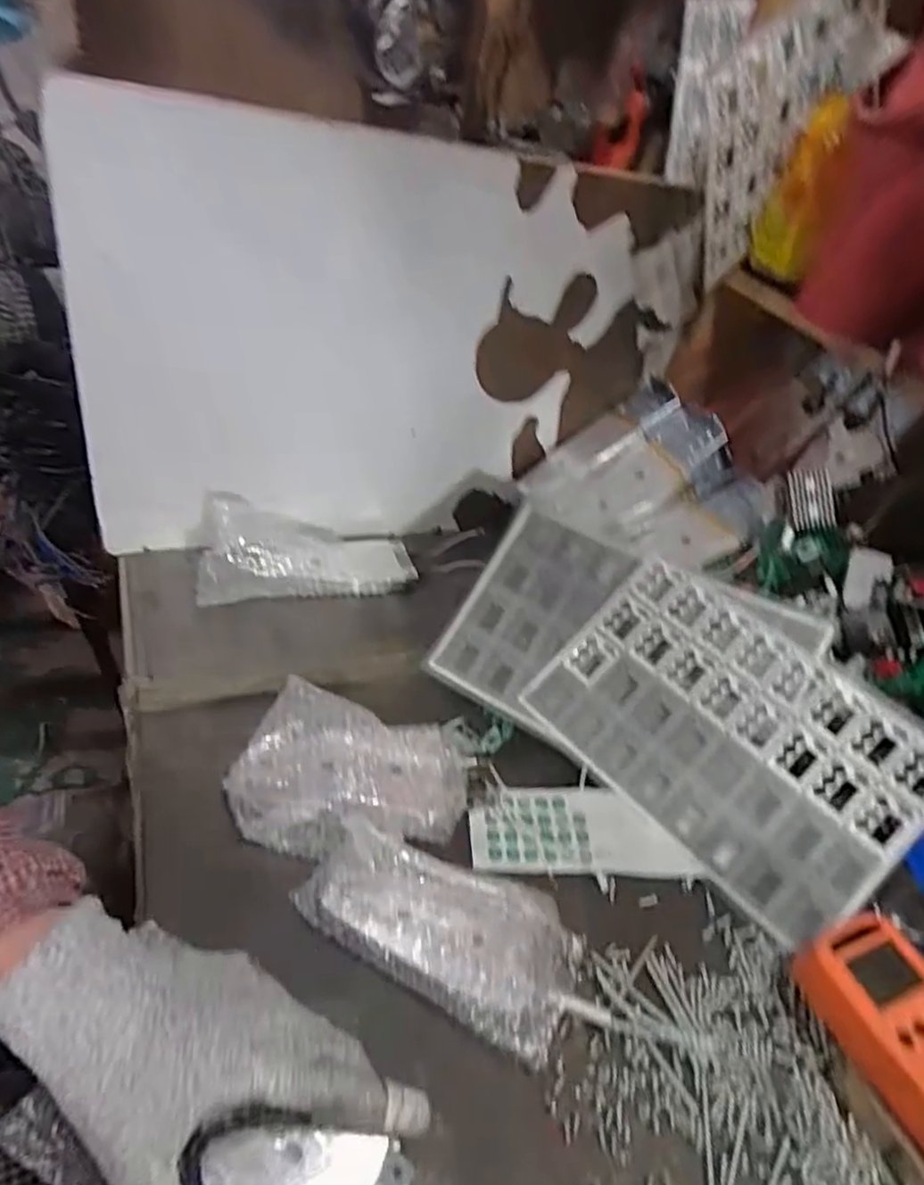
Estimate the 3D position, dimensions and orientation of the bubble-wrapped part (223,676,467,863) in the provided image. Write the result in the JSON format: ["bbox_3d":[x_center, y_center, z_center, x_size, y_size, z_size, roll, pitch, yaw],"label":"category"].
[{"bbox_3d":[-0.073,0.126,0.483,0.152,0.049,0.103,10,39,-2],"label":"bubble-wrapped part"}]

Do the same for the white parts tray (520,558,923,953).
[{"bbox_3d":[0.194,0.102,0.521,0.175,0.017,0.261,-47,65,-3],"label":"white parts tray"}]

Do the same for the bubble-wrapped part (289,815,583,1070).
[{"bbox_3d":[-0.010,0.192,0.425,0.167,0.061,0.083,24,40,14],"label":"bubble-wrapped part"}]

